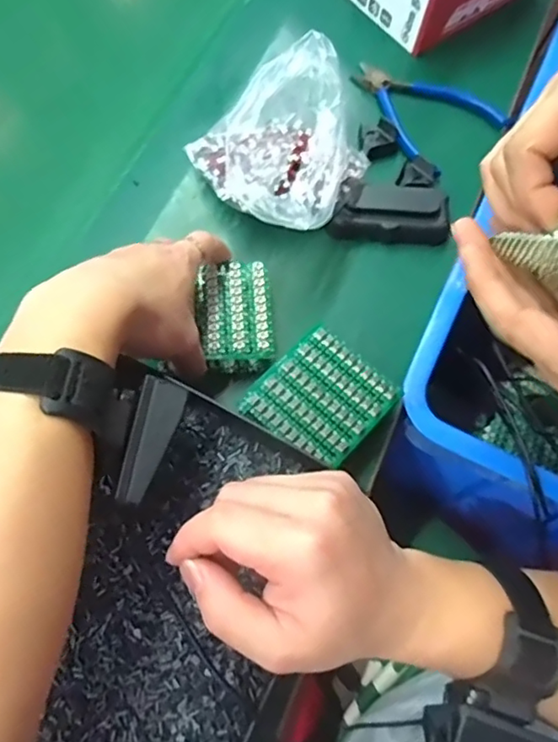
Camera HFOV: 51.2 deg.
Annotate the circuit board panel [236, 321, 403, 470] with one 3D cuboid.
[{"bbox_3d":[0.031,0.019,0.414,0.081,0.004,0.087,40,71,14],"label":"circuit board panel"}]

